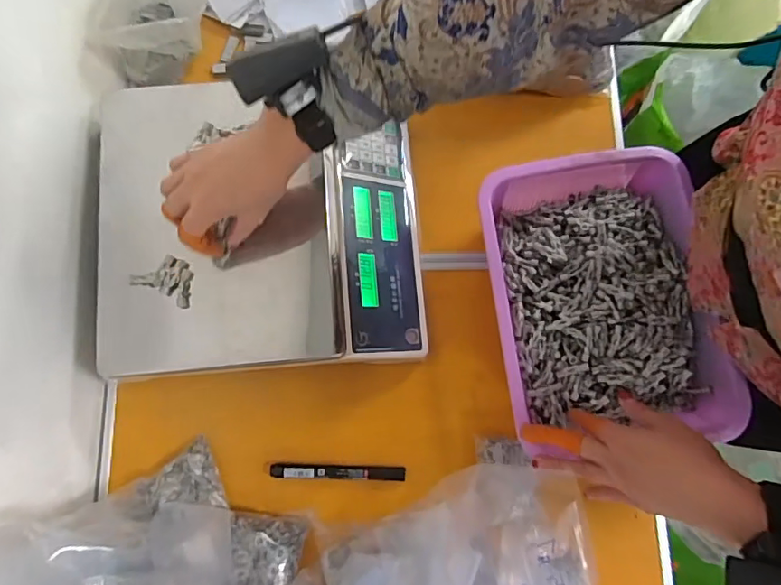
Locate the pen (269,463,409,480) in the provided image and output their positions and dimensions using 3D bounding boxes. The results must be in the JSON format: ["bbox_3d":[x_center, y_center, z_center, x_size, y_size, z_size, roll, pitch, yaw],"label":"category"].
[{"bbox_3d":[-0.056,0.190,0.544,0.140,0.017,0.014,2,80,1],"label":"pen"}]

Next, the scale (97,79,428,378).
[{"bbox_3d":[-0.123,-0.063,0.546,0.302,0.115,0.278,-3,80,0],"label":"scale"}]

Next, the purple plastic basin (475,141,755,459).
[{"bbox_3d":[0.218,0.002,0.541,0.209,0.059,0.283,-8,80,-1],"label":"purple plastic basin"}]

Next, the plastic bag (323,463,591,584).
[{"bbox_3d":[0.071,0.271,0.479,0.256,0.116,0.195,-2,80,0],"label":"plastic bag"}]

